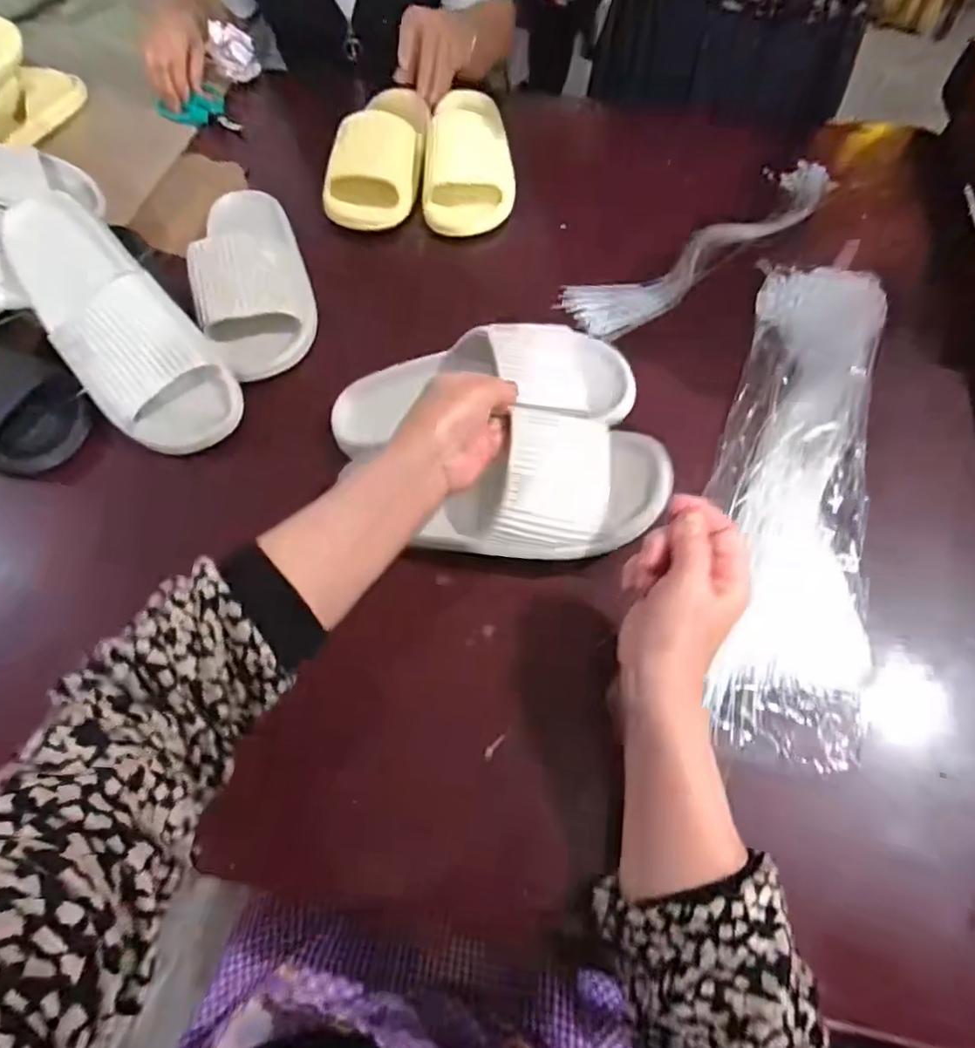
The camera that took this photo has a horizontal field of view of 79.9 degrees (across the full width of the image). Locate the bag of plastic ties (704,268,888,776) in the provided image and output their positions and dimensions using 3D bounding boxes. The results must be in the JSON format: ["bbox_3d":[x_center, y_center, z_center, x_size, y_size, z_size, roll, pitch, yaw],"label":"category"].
[{"bbox_3d":[0.261,-0.046,0.496,0.125,0.040,0.470,15,64,7],"label":"bag of plastic ties"}]

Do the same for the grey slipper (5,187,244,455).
[{"bbox_3d":[-0.337,-0.186,0.515,0.105,0.065,0.273,-39,91,-18],"label":"grey slipper"}]

